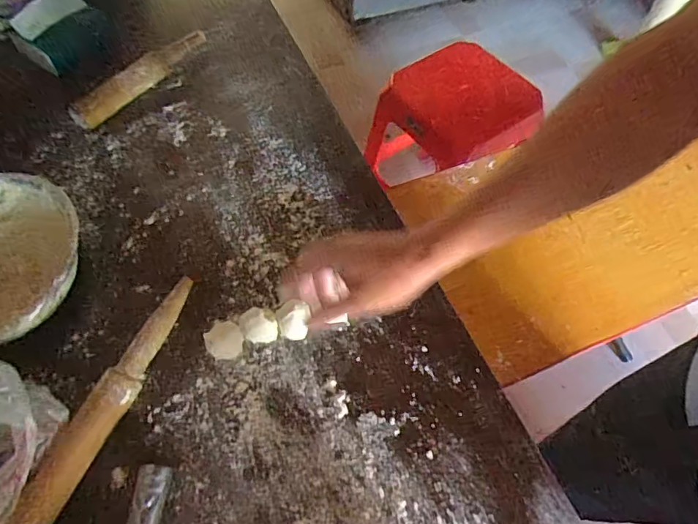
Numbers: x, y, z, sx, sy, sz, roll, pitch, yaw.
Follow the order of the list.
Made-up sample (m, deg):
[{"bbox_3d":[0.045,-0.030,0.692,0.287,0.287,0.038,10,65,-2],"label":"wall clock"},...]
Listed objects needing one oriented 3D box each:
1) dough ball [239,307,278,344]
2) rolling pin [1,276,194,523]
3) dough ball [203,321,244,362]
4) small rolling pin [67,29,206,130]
[{"bbox_3d":[-0.101,0.071,0.556,0.040,0.023,0.035,-11,60,-8],"label":"dough ball"},{"bbox_3d":[-0.245,0.148,0.497,0.038,0.035,0.297,22,61,11],"label":"rolling pin"},{"bbox_3d":[-0.137,0.085,0.545,0.039,0.027,0.037,1,59,-1],"label":"dough ball"},{"bbox_3d":[-0.318,-0.285,0.758,0.040,0.039,0.240,36,64,18],"label":"small rolling pin"}]

